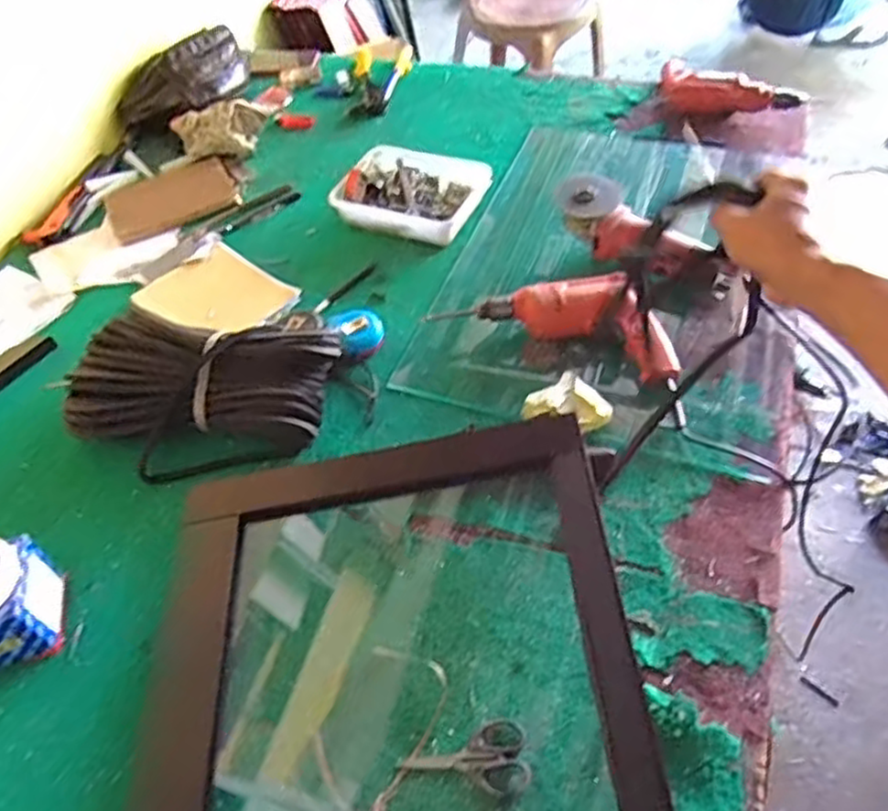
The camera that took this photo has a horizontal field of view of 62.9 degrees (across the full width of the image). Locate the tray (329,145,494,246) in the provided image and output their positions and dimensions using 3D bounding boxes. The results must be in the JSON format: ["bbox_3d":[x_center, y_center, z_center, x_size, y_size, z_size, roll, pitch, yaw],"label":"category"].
[{"bbox_3d":[-0.048,-0.336,1.162,0.224,0.051,0.178,16,54,18],"label":"tray"}]

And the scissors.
[{"bbox_3d":[0.019,0.320,0.652,0.113,0.006,0.062,-8,50,-1],"label":"scissors"}]

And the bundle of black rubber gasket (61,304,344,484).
[{"bbox_3d":[-0.303,-0.016,0.892,0.323,0.086,0.188,4,51,9],"label":"bundle of black rubber gasket"}]

